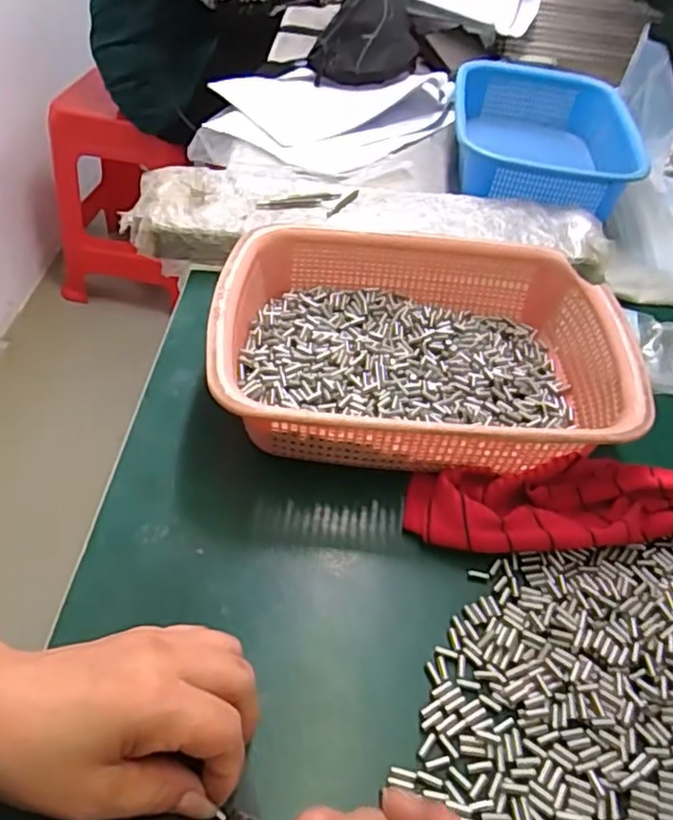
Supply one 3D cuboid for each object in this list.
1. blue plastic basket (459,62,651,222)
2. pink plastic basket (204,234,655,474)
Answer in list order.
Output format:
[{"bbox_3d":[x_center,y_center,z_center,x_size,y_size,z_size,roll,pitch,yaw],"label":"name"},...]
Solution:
[{"bbox_3d":[0.254,-0.324,0.781,0.214,0.087,0.296,8,48,1],"label":"blue plastic basket"},{"bbox_3d":[0.062,-0.045,0.476,0.287,0.072,0.210,4,48,0],"label":"pink plastic basket"}]

